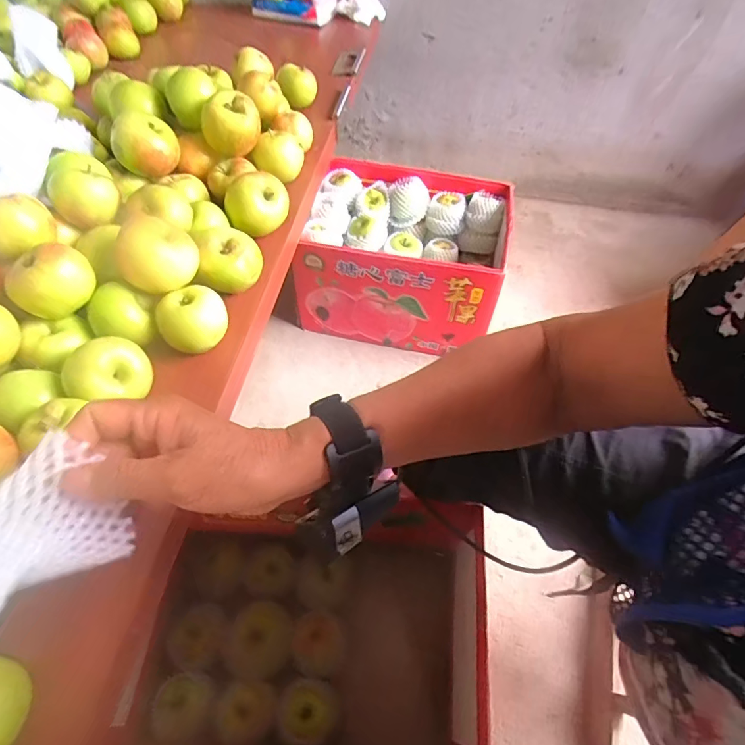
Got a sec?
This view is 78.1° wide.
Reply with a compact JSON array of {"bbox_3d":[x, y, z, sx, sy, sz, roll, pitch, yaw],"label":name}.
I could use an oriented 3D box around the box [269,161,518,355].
[{"bbox_3d":[0.041,-0.240,0.955,0.423,0.236,0.279,10,55,5],"label":"box"}]

